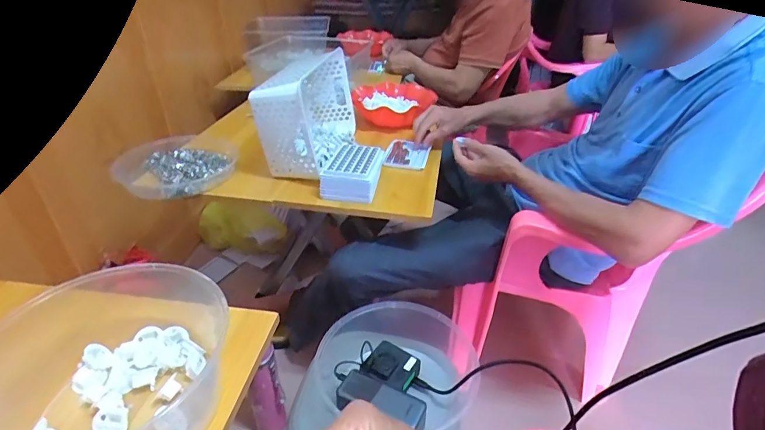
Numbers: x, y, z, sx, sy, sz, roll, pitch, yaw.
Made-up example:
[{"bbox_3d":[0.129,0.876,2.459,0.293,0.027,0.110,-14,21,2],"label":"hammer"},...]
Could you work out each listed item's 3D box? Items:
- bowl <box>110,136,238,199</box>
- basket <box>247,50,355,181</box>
[{"bbox_3d":[-0.419,-0.092,0.863,0.223,0.048,0.218,-7,34,-12],"label":"bowl"},{"bbox_3d":[-0.155,-0.221,0.915,0.122,0.187,0.308,9,34,11],"label":"basket"}]

